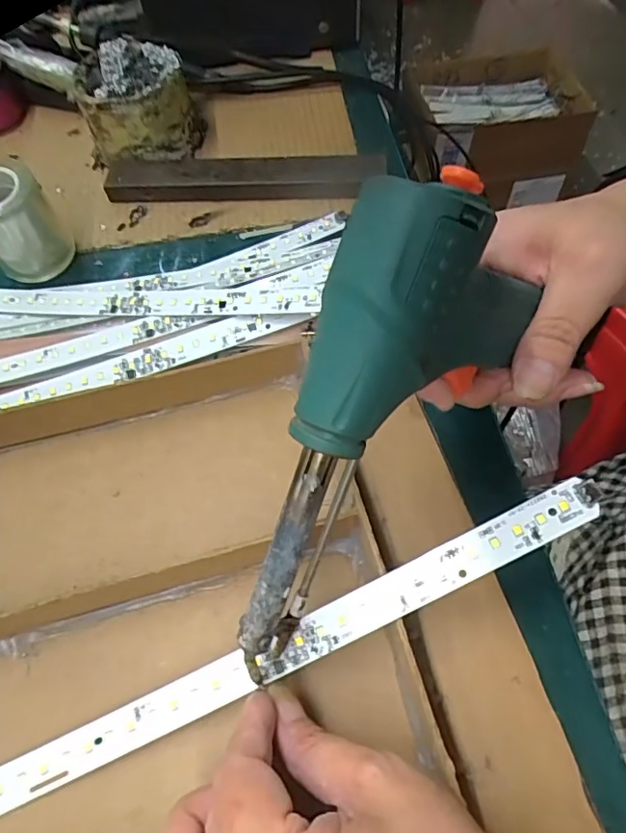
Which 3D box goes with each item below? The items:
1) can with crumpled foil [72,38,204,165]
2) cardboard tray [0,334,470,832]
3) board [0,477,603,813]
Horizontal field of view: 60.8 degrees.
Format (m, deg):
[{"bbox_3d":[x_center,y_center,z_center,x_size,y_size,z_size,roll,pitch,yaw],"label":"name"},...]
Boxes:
[{"bbox_3d":[-0.136,-0.245,0.411,0.088,0.070,0.082,-16,61,-5],"label":"can with crumpled foil"},{"bbox_3d":[-0.078,0.076,0.248,0.218,0.033,0.222,-15,60,-4],"label":"cardboard tray"},{"bbox_3d":[-0.016,0.097,0.219,0.278,0.011,0.017,-28,61,3],"label":"board"}]

